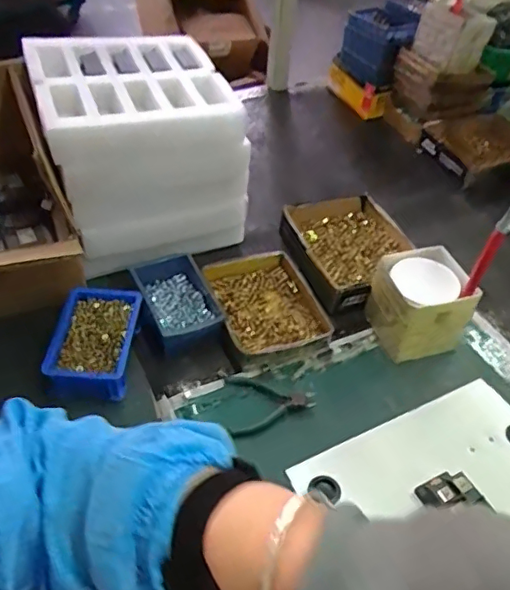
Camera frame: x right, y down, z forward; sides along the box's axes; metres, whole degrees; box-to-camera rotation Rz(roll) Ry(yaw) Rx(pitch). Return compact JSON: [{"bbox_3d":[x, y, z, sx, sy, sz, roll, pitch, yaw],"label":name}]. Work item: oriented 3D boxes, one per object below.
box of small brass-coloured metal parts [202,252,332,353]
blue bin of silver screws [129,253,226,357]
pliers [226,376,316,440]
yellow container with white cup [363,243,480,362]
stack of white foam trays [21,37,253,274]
[{"bbox_3d":[0.017,0.017,0.808,0.144,0.039,0.179,-15,49,-18],"label":"box of small brass-coloured metal parts"},{"bbox_3d":[-0.108,0.012,0.779,0.098,0.046,0.152,-16,49,-19],"label":"blue bin of silver screws"},{"bbox_3d":[0.022,0.137,0.702,0.108,0.009,0.094,-2,46,-6],"label":"pliers"},{"bbox_3d":[0.229,0.013,0.786,0.114,0.110,0.115,-12,48,-16],"label":"yellow container with white cup"},{"bbox_3d":[-0.168,-0.210,0.840,0.257,0.259,0.240,-15,48,-18],"label":"stack of white foam trays"}]

